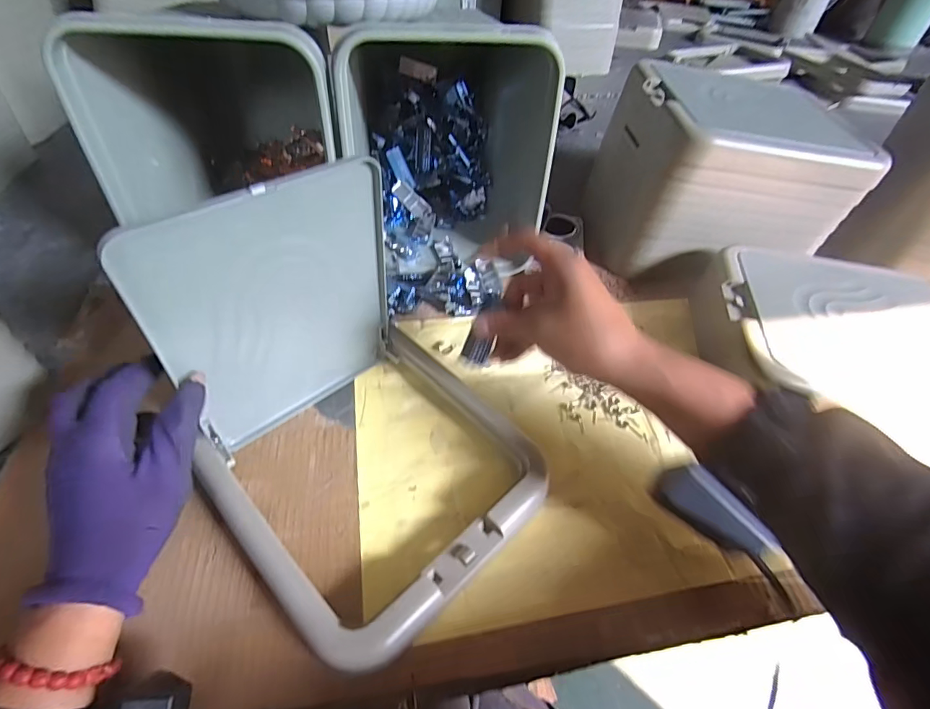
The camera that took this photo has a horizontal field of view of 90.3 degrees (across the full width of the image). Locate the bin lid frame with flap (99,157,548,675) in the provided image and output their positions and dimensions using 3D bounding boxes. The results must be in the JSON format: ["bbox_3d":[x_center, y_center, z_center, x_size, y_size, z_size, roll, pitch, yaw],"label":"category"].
[{"bbox_3d":[-0.065,0.027,0.309,0.220,0.211,0.213,37,55,27],"label":"bin lid frame with flap"}]

